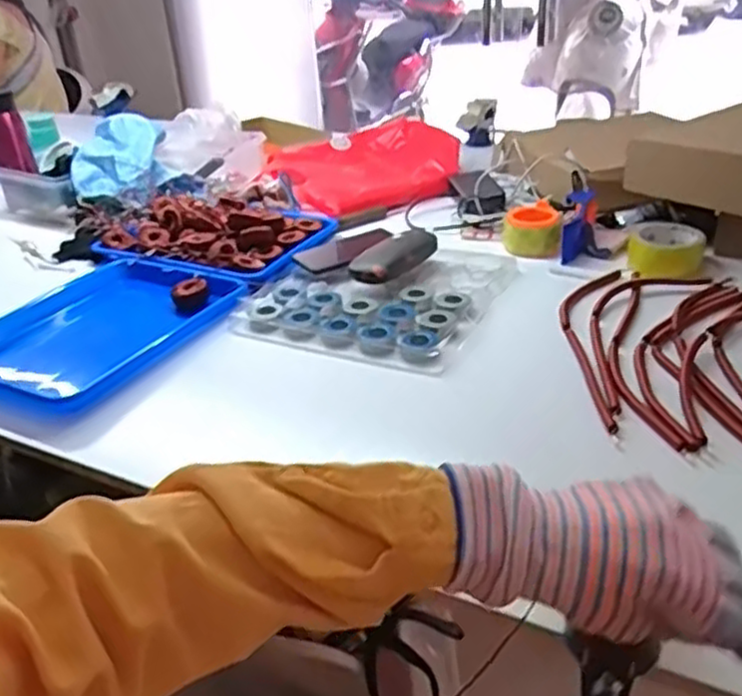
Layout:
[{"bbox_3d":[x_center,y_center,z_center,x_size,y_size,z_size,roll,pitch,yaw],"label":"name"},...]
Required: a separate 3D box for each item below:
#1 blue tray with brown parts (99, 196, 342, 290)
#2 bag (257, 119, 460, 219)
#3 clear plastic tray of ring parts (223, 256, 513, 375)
[{"bbox_3d":[-0.252,-0.198,1.168,0.336,0.058,0.285,10,33,24],"label":"blue tray with brown parts"},{"bbox_3d":[-0.008,-0.342,1.399,0.349,0.080,0.309,-18,32,-22],"label":"bag"},{"bbox_3d":[0.012,-0.073,0.991,0.301,0.028,0.297,10,33,23],"label":"clear plastic tray of ring parts"}]

